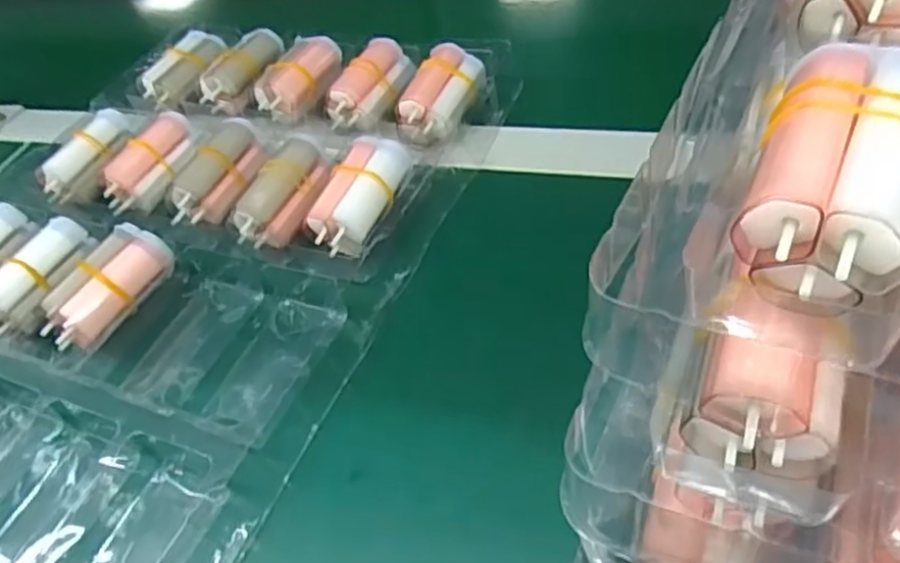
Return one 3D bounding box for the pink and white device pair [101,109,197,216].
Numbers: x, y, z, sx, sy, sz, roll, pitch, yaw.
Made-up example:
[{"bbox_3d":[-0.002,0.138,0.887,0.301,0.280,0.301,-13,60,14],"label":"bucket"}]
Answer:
[{"bbox_3d":[-0.181,-0.073,0.415,0.023,0.025,0.071,21,68,22],"label":"pink and white device pair"}]

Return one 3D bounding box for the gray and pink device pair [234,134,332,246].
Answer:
[{"bbox_3d":[-0.089,-0.051,0.370,0.030,0.020,0.068,18,68,20],"label":"gray and pink device pair"}]

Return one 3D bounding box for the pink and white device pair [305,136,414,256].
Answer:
[{"bbox_3d":[-0.047,-0.047,0.357,0.033,0.019,0.067,19,68,21],"label":"pink and white device pair"}]

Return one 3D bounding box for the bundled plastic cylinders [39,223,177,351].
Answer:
[{"bbox_3d":[-0.173,0.001,0.342,0.028,0.023,0.068,18,56,29],"label":"bundled plastic cylinders"}]

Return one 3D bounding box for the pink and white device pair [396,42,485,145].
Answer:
[{"bbox_3d":[-0.005,-0.113,0.407,0.032,0.021,0.069,19,66,21],"label":"pink and white device pair"}]

